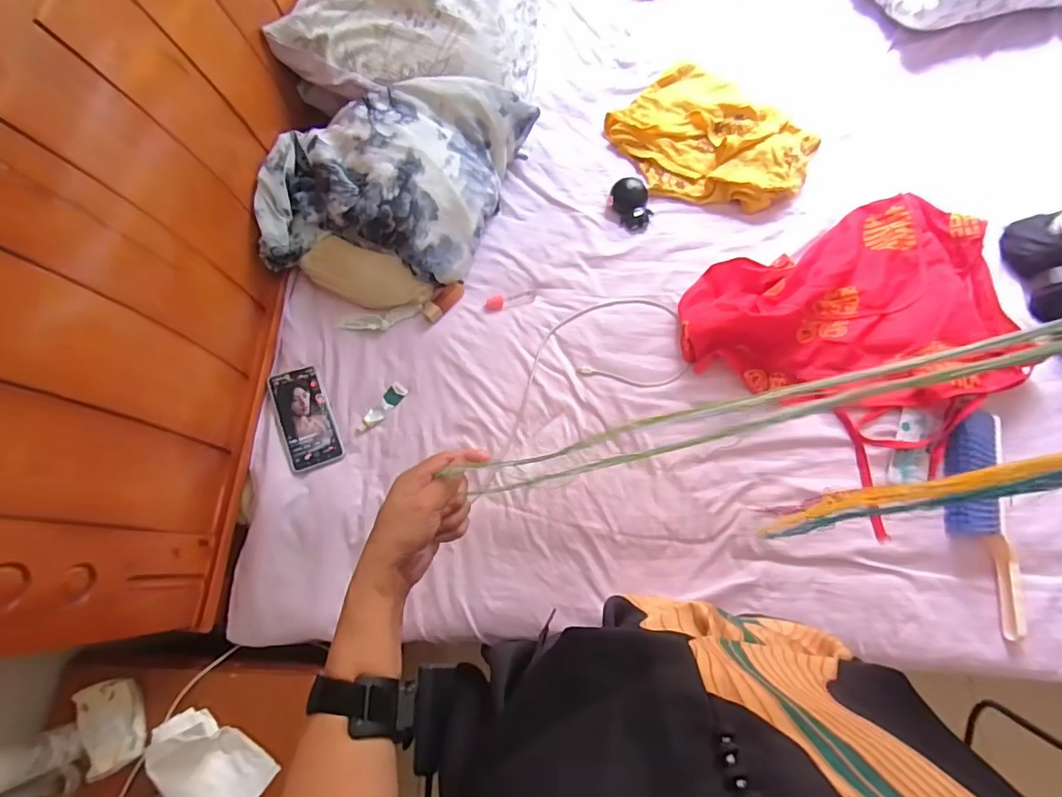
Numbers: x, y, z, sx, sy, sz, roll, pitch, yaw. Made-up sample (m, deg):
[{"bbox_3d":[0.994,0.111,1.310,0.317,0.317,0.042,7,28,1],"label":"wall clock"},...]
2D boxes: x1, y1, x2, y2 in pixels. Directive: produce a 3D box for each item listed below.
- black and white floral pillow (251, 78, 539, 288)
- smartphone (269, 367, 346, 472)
[{"bbox_3d":[-0.215,-0.361,0.859,0.392,0.130,0.320,1,72,2],"label":"black and white floral pillow"},{"bbox_3d":[-0.348,0.029,0.788,0.076,0.008,0.162,-19,72,-19],"label":"smartphone"}]

